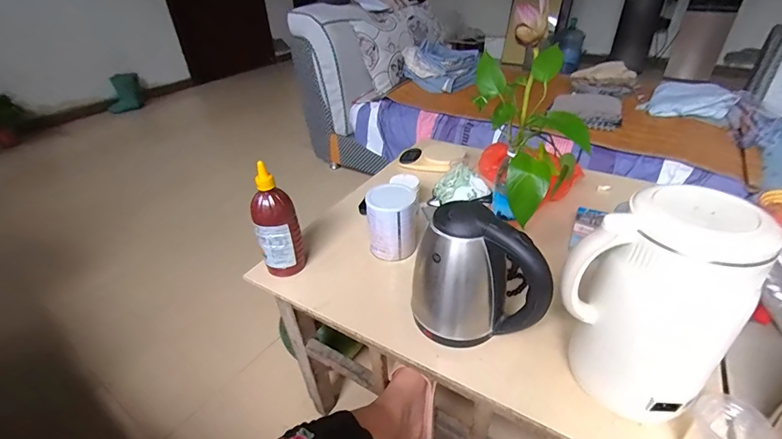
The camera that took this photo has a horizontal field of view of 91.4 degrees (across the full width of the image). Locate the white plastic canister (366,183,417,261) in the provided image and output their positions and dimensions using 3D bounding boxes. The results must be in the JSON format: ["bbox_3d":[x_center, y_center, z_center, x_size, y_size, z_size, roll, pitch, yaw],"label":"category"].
[{"bbox_3d":[0.001,0.005,0.799,0.093,0.127,0.106,-5,36,-5],"label":"white plastic canister"}]

